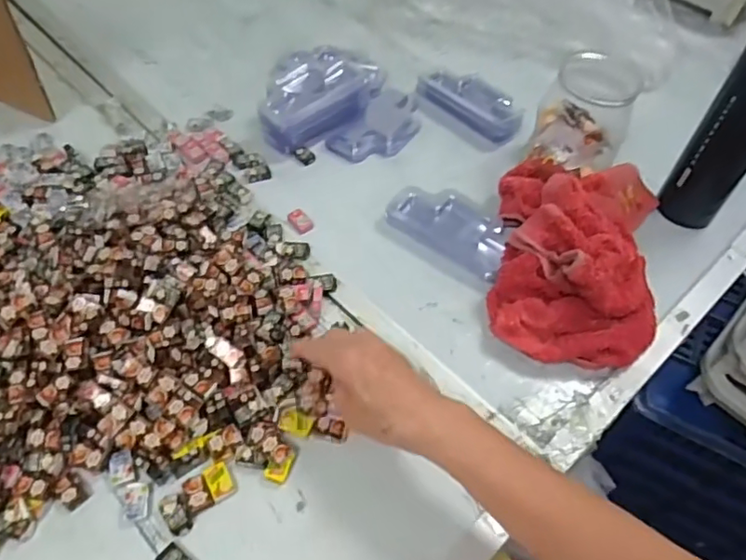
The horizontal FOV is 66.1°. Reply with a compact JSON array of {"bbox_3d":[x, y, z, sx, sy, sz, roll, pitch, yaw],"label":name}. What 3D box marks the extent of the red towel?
[{"bbox_3d":[0.206,-0.035,0.554,0.165,0.077,0.243,11,54,4],"label":"red towel"}]

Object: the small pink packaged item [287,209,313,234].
[{"bbox_3d":[-0.075,-0.062,0.596,0.020,0.004,0.031,-31,62,-23],"label":"small pink packaged item"}]

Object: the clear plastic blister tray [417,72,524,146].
[{"bbox_3d":[0.121,-0.215,0.699,0.063,0.025,0.131,-37,64,-26],"label":"clear plastic blister tray"}]

